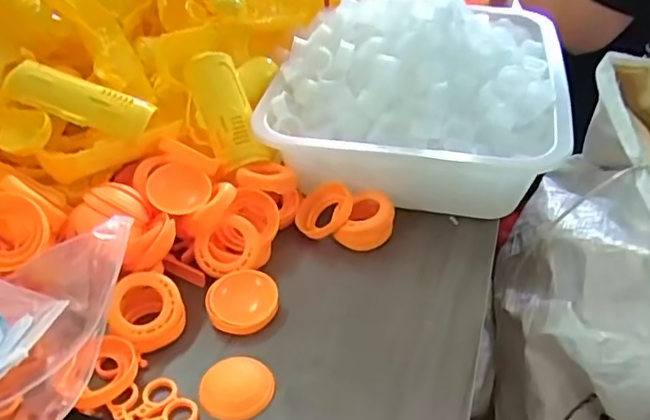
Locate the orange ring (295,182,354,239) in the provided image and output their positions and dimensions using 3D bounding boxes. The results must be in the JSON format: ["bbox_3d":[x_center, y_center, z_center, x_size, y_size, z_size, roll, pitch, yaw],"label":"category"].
[{"bbox_3d":[0.000,0.001,0.589,0.055,0.017,0.055,-21,55,15],"label":"orange ring"}]

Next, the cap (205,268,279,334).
[{"bbox_3d":[-0.069,0.074,0.509,0.056,0.020,0.055,-1,38,0],"label":"cap"}]

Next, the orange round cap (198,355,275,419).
[{"bbox_3d":[-0.066,0.131,0.453,0.053,0.009,0.050,-1,38,0],"label":"orange round cap"}]

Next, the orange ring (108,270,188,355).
[{"bbox_3d":[-0.144,0.084,0.494,0.060,0.032,0.060,5,64,-10],"label":"orange ring"}]

